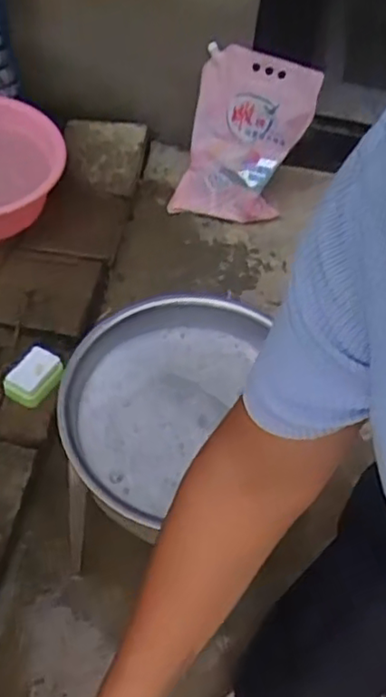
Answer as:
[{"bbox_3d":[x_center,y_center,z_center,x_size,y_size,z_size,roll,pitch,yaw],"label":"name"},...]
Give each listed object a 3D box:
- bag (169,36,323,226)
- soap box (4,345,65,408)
[{"bbox_3d":[0.133,-0.564,1.773,0.293,0.446,0.076,12,27,-9],"label":"bag"},{"bbox_3d":[-0.333,0.056,1.369,0.087,0.038,0.127,28,57,13],"label":"soap box"}]

